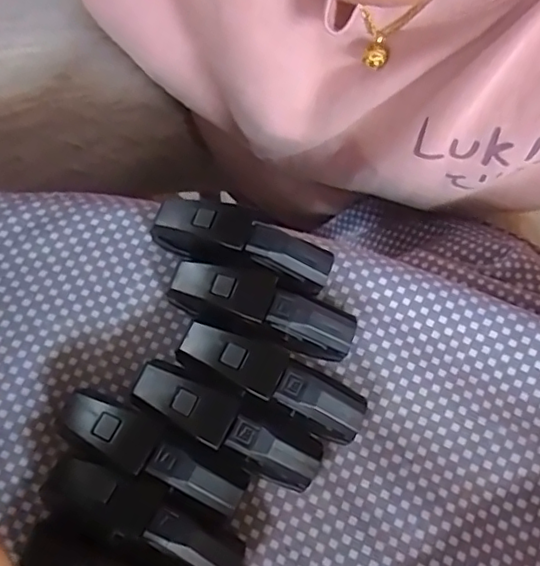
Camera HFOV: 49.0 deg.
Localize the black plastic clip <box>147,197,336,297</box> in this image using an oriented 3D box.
[{"bbox_3d":[-0.012,-0.014,0.233,0.070,0.023,0.020,20,74,6],"label":"black plastic clip"}]

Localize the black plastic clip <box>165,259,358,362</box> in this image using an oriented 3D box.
[{"bbox_3d":[-0.004,0.010,0.225,0.071,0.026,0.018,19,74,5],"label":"black plastic clip"}]

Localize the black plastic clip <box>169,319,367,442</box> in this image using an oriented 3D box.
[{"bbox_3d":[0.000,0.034,0.218,0.072,0.020,0.021,27,75,8],"label":"black plastic clip"}]

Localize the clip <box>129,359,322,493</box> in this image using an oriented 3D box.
[{"bbox_3d":[-0.017,0.050,0.215,0.074,0.020,0.021,27,75,8],"label":"clip"}]

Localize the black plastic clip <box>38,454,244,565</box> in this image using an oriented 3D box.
[{"bbox_3d":[-0.044,0.080,0.205,0.073,0.022,0.024,24,75,7],"label":"black plastic clip"}]

